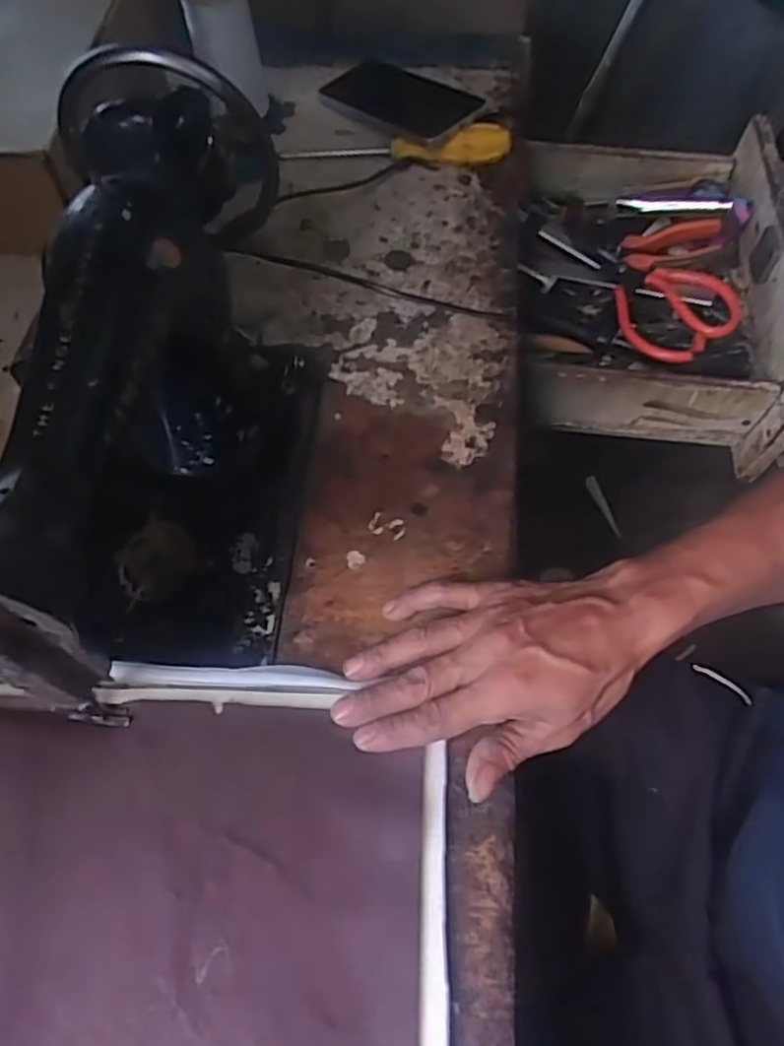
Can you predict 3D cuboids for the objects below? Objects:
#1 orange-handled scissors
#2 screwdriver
[{"bbox_3d":[0.231,-0.233,0.673,0.100,0.025,0.210,-34,57,-2],"label":"orange-handled scissors"},{"bbox_3d":[0.003,-0.349,0.652,0.209,0.033,0.026,1,61,2],"label":"screwdriver"}]

